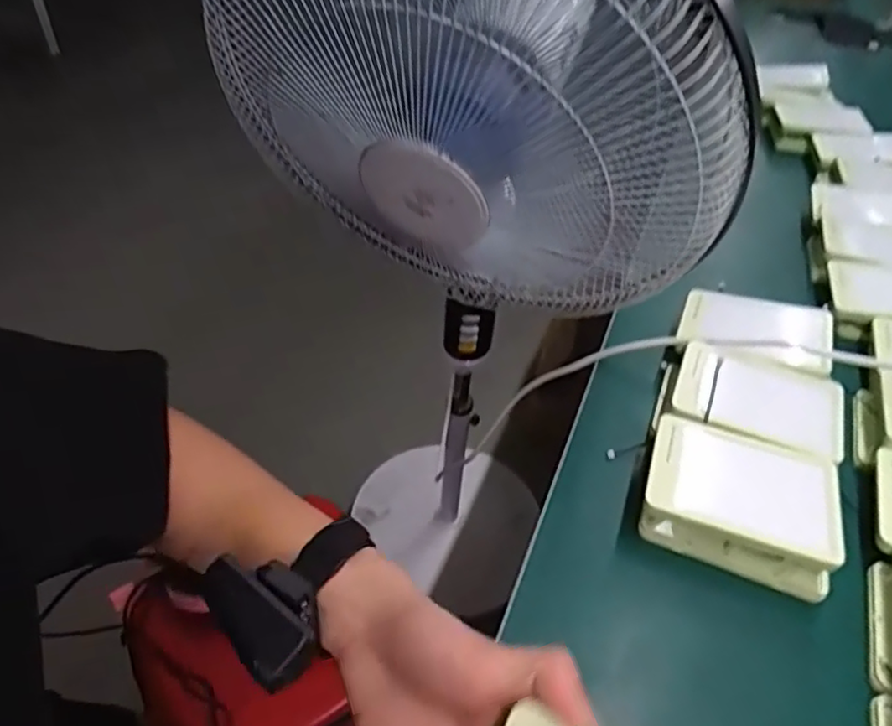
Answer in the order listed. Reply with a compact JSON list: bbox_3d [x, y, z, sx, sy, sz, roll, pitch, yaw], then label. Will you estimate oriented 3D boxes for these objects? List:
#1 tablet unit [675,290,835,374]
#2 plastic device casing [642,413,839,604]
[{"bbox_3d":[0.305,-0.032,0.628,0.134,0.020,0.094,11,40,22],"label":"tablet unit"},{"bbox_3d":[0.226,0.104,0.495,0.140,0.042,0.101,20,45,14],"label":"plastic device casing"}]

